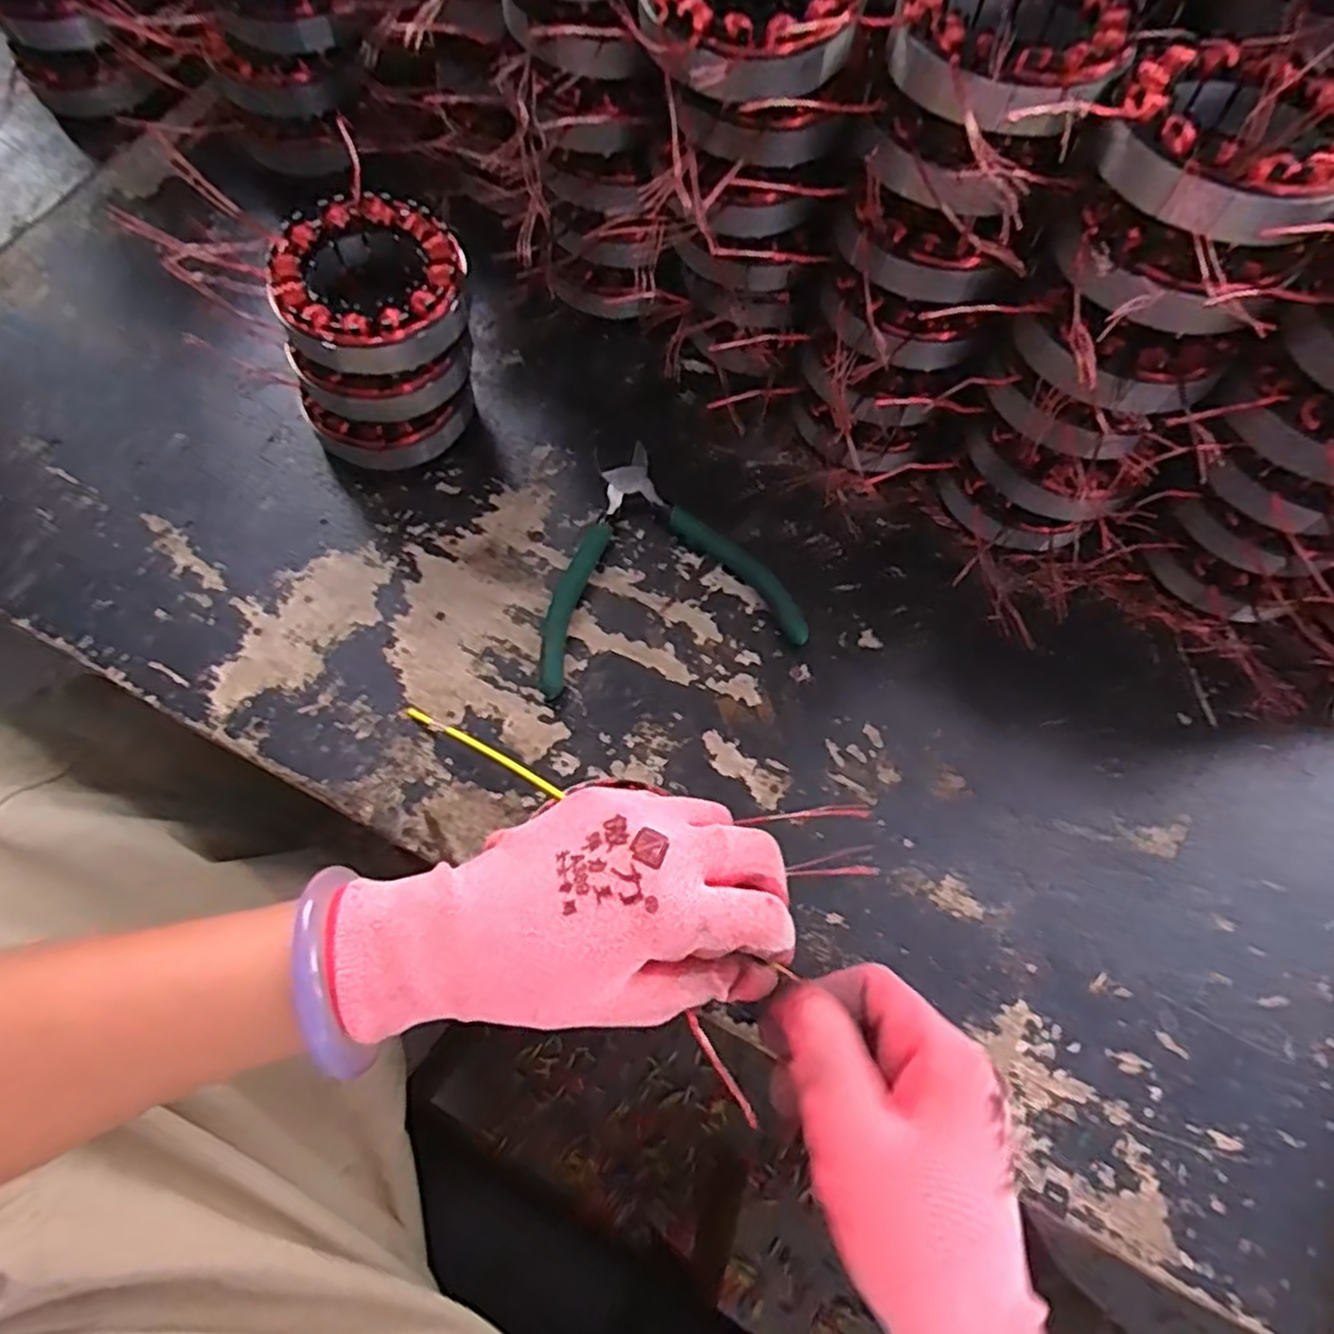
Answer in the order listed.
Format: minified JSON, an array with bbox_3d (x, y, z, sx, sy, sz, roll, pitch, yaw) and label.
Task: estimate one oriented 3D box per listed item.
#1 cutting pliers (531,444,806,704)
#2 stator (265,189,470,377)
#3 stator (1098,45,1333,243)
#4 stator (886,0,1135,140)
[{"bbox_3d":[-0.009,-0.060,0.386,0.132,0.017,0.131,-12,70,-5],"label":"cutting pliers"},{"bbox_3d":[-0.141,-0.182,0.350,0.087,0.027,0.087,0,69,-1],"label":"stator"},{"bbox_3d":[0.200,-0.186,0.261,0.079,0.024,0.084,32,72,11],"label":"stator"},{"bbox_3d":[0.127,-0.233,0.278,0.081,0.026,0.092,36,73,12],"label":"stator"}]

